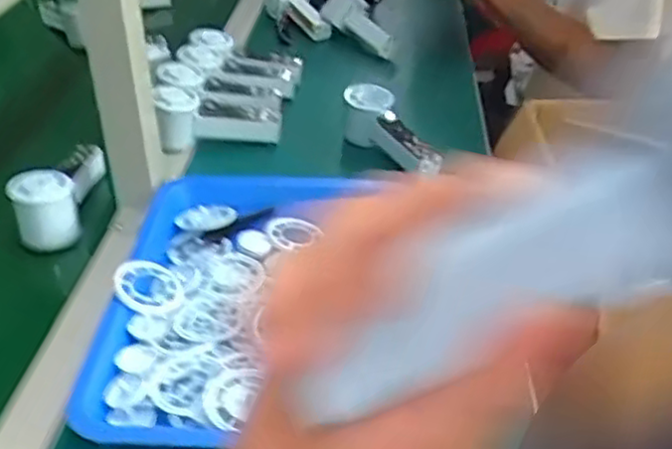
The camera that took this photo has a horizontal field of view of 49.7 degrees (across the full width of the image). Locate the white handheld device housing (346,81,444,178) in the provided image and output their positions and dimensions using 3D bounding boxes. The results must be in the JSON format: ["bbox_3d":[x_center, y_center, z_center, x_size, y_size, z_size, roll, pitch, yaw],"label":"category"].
[{"bbox_3d":[0.067,-0.108,0.870,0.053,0.071,0.157,-27,63,-36],"label":"white handheld device housing"}]

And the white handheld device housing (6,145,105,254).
[{"bbox_3d":[-0.279,-0.040,0.745,0.060,0.067,0.142,1,34,-1],"label":"white handheld device housing"}]

